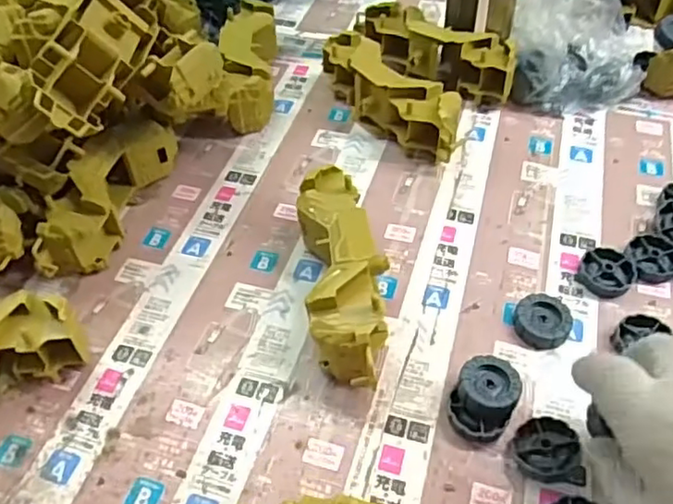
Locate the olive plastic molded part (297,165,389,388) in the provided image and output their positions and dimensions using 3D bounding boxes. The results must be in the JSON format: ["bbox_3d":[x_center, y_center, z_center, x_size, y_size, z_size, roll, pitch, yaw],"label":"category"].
[{"bbox_3d":[0.005,0.016,0.448,0.051,0.056,0.169,-6,50,-2],"label":"olive plastic molded part"}]

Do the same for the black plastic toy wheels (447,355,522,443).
[{"bbox_3d":[0.093,0.092,0.401,0.037,0.024,0.048,24,55,22],"label":"black plastic toy wheels"}]

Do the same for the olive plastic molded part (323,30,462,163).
[{"bbox_3d":[0.053,-0.132,0.568,0.057,0.057,0.155,-31,55,-21],"label":"olive plastic molded part"}]

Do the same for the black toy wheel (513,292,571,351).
[{"bbox_3d":[0.142,0.048,0.444,0.037,0.011,0.040,-2,50,2],"label":"black toy wheel"}]

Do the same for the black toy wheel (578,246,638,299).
[{"bbox_3d":[0.199,0.015,0.471,0.038,0.011,0.040,-2,50,2],"label":"black toy wheel"}]

